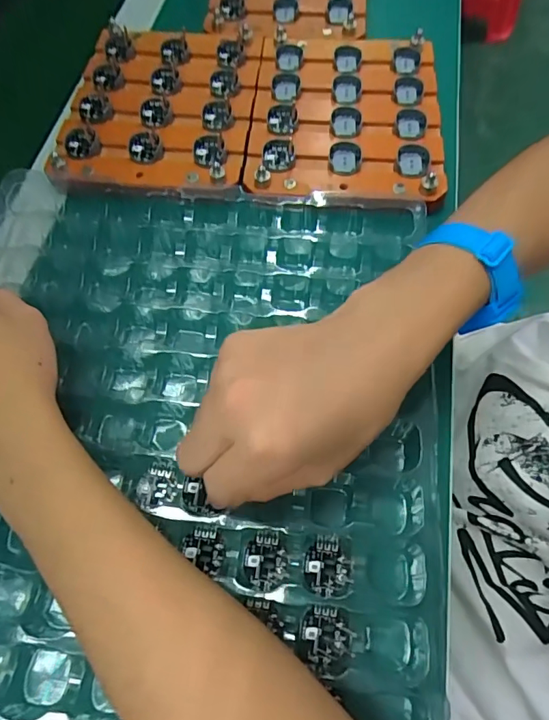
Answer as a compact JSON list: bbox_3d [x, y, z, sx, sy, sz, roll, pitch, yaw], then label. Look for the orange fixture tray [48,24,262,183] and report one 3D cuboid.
[{"bbox_3d":[-0.092,-0.208,0.386,0.144,0.023,0.174,4,64,5],"label":"orange fixture tray"}]

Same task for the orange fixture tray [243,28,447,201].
[{"bbox_3d":[0.057,-0.198,0.381,0.146,0.027,0.180,3,64,4],"label":"orange fixture tray"}]

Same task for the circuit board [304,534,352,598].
[{"bbox_3d":[0.028,0.105,0.245,0.023,0.005,0.028,6,64,6],"label":"circuit board"}]

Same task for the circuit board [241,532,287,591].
[{"bbox_3d":[-0.005,0.103,0.246,0.022,0.004,0.027,6,64,6],"label":"circuit board"}]

